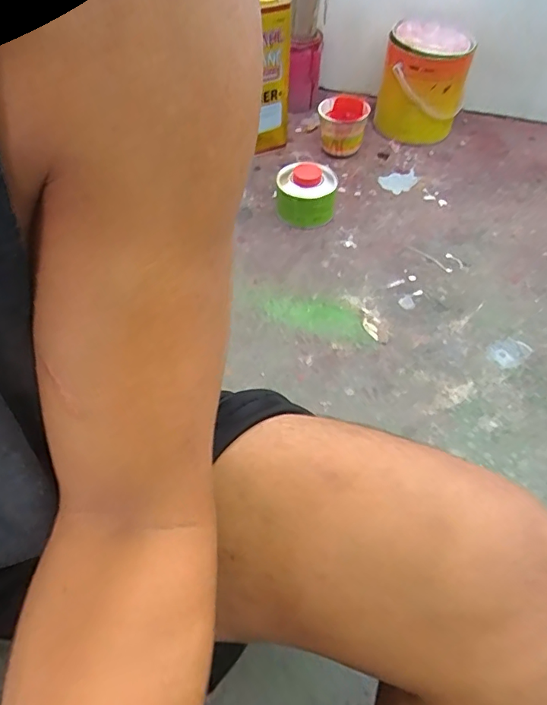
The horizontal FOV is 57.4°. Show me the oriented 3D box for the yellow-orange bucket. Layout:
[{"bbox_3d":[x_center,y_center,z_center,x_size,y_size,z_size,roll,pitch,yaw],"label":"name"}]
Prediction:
[{"bbox_3d":[0.290,-0.523,0.974,0.155,0.164,0.186,15,54,10],"label":"yellow-orange bucket"}]

